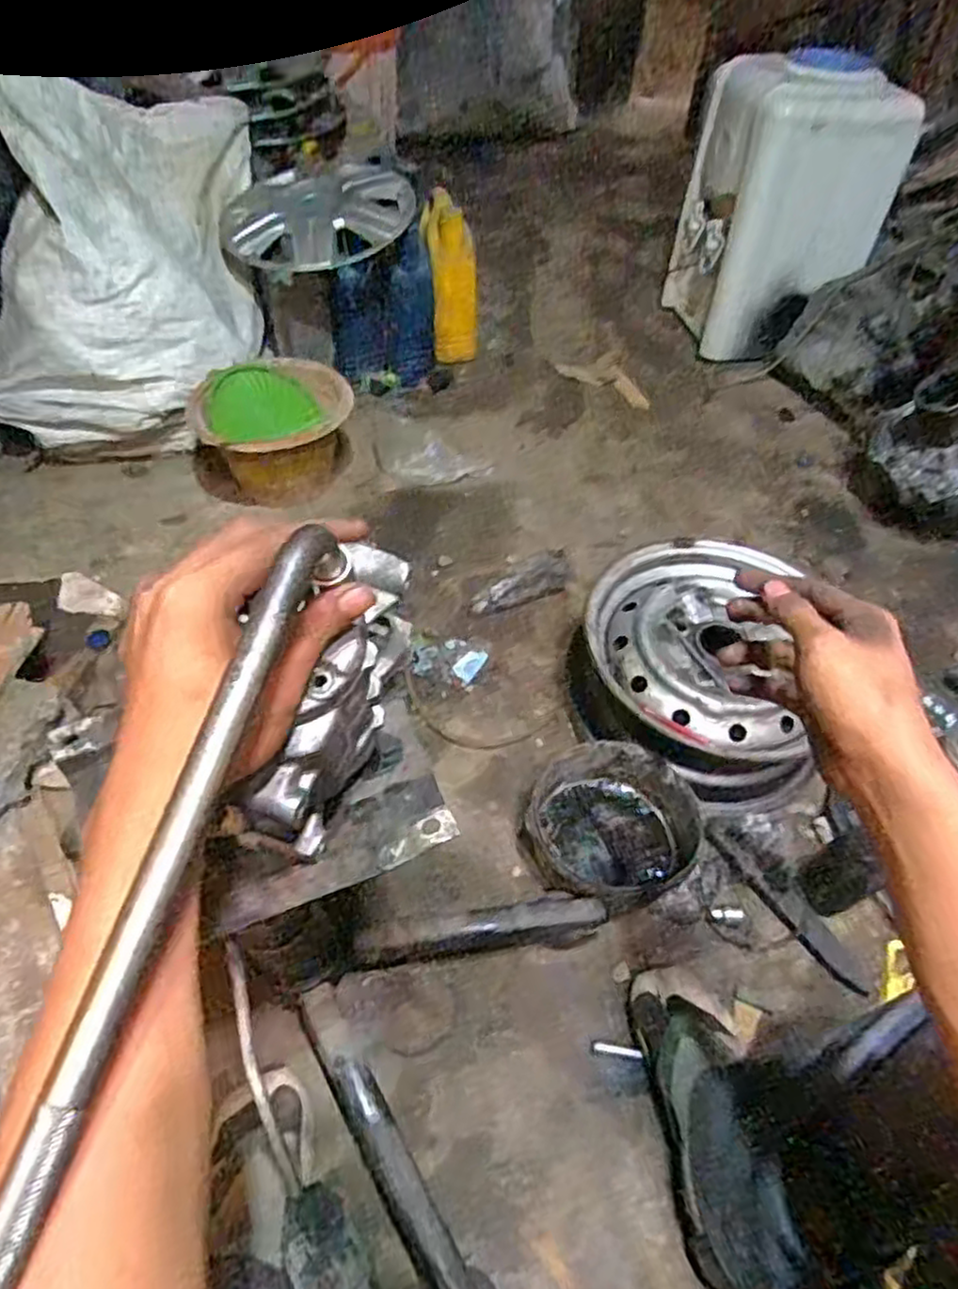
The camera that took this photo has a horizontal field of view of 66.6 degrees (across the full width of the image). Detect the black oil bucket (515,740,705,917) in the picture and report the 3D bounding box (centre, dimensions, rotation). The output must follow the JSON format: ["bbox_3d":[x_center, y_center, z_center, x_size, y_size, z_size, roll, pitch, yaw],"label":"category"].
[{"bbox_3d":[0.152,0.217,0.886,0.184,0.102,0.194,2,50,-2],"label":"black oil bucket"}]

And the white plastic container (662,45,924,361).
[{"bbox_3d":[0.603,-0.890,1.505,0.285,0.508,0.317,-8,52,-10],"label":"white plastic container"}]

